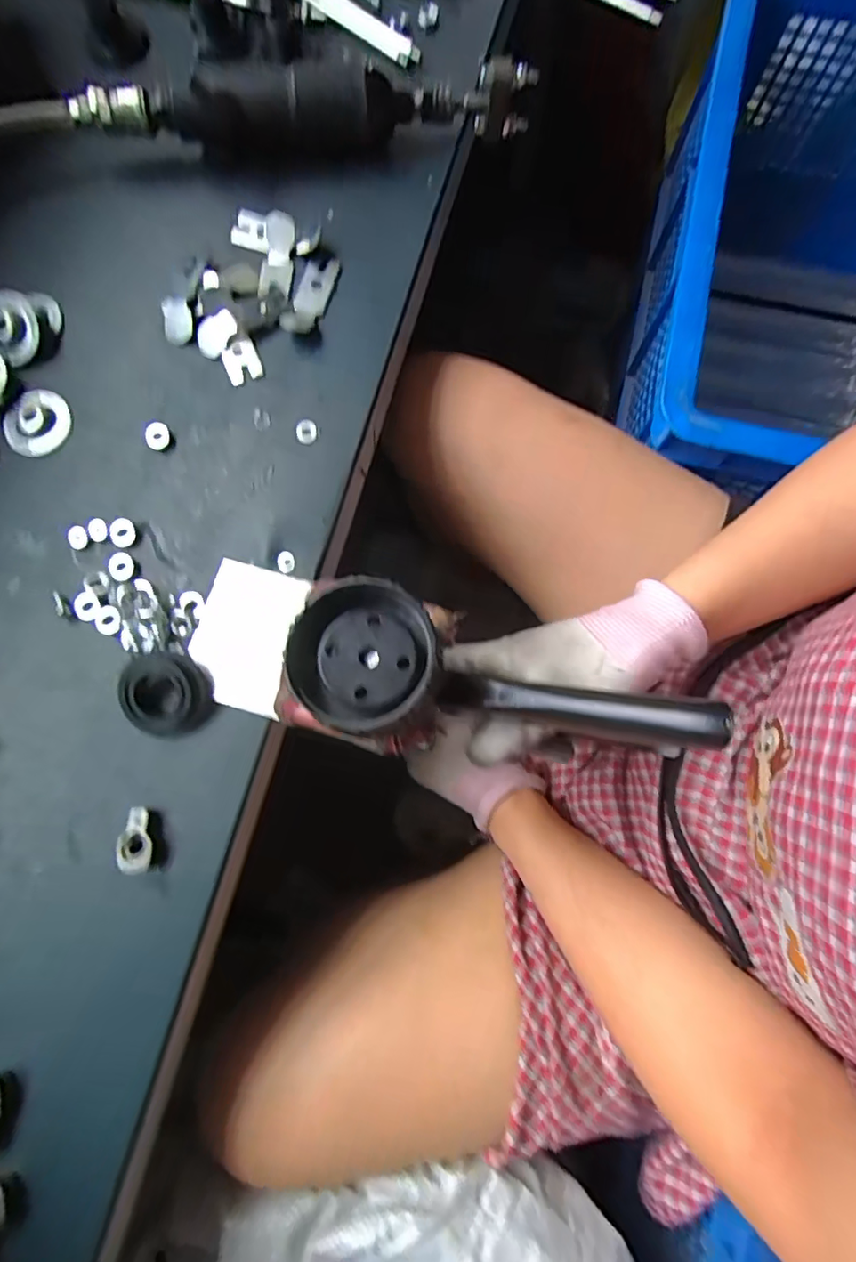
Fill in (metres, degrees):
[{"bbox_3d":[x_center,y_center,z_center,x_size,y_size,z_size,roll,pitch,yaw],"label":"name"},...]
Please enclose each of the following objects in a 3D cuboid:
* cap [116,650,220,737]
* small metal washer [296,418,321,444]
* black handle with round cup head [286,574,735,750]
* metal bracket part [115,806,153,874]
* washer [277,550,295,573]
[{"bbox_3d":[-0.135,0.032,0.272,0.041,0.017,0.042,0,79,0],"label":"cap"},{"bbox_3d":[-0.073,-0.120,0.312,0.013,0.004,0.014,0,79,0],"label":"small metal washer"},{"bbox_3d":[0.026,0.026,0.231,0.174,0.060,0.066,12,79,5],"label":"black handle with round cup head"},{"bbox_3d":[-0.145,0.104,0.262,0.016,0.009,0.030,-6,79,-1],"label":"metal bracket part"},{"bbox_3d":[-0.080,-0.039,0.296,0.010,0.004,0.012,-22,80,-4],"label":"washer"}]

